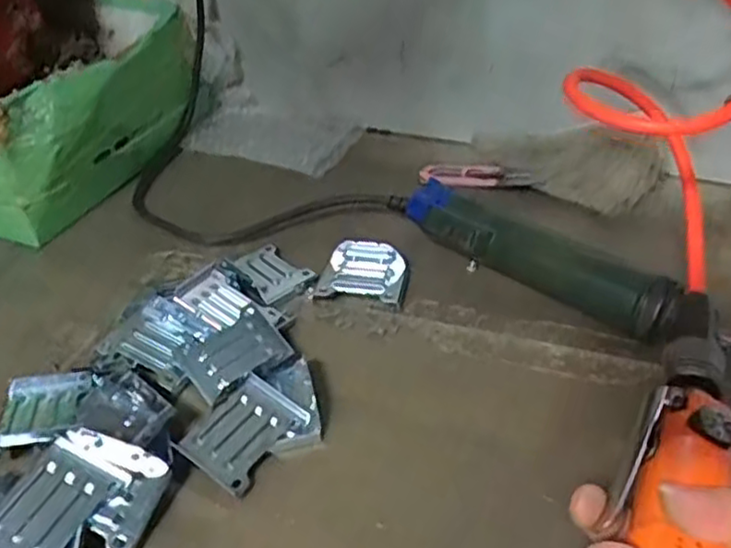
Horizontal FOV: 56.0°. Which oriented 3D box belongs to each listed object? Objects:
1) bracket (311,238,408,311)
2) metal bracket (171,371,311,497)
[{"bbox_3d":[-0.002,-0.001,0.483,0.061,0.020,0.052,6,39,12],"label":"bracket"},{"bbox_3d":[-0.067,0.086,0.372,0.046,0.012,0.058,26,50,20],"label":"metal bracket"}]

